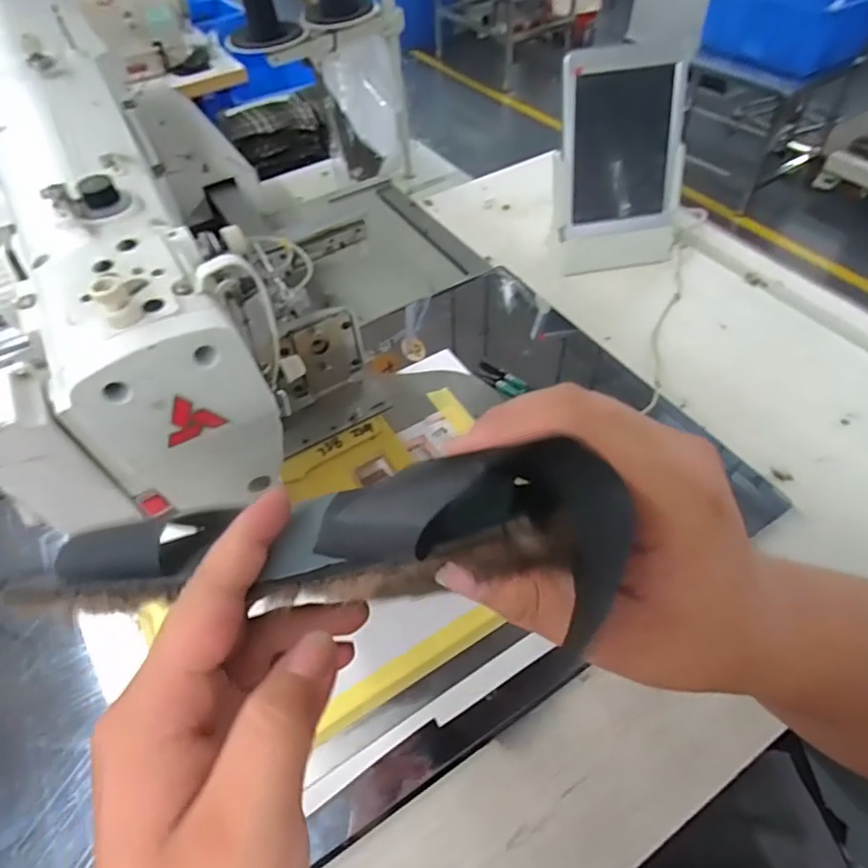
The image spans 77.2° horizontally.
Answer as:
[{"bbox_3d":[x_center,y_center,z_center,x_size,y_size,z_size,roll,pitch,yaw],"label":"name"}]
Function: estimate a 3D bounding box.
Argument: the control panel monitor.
[{"bbox_3d":[0.243,-0.341,0.704,0.160,0.240,0.106,-13,52,-7],"label":"control panel monitor"}]

